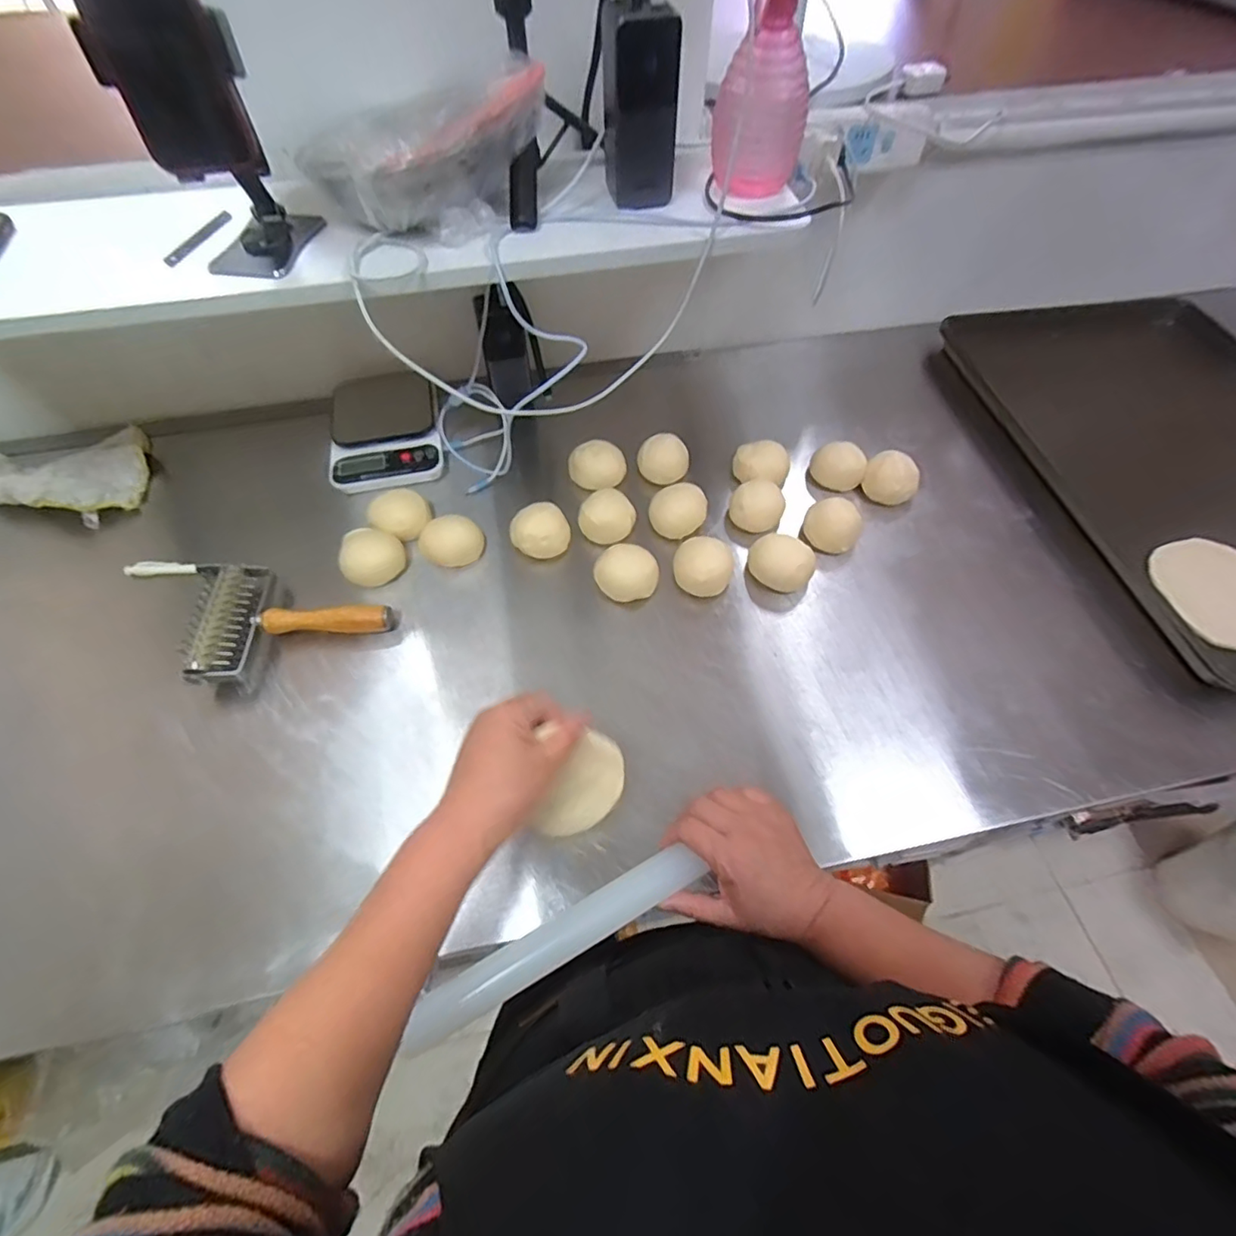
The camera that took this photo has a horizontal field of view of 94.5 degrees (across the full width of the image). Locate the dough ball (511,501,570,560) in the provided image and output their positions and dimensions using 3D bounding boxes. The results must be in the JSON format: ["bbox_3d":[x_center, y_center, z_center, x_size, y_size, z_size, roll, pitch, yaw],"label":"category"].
[{"bbox_3d":[-0.086,-0.094,0.626,0.064,0.053,0.057,-13,59,-8],"label":"dough ball"}]

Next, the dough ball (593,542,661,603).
[{"bbox_3d":[0.009,-0.046,0.596,0.066,0.035,0.052,3,57,1],"label":"dough ball"}]

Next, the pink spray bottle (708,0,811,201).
[{"bbox_3d":[0.124,-0.462,0.480,0.084,0.169,0.068,-30,62,-18],"label":"pink spray bottle"}]

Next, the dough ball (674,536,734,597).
[{"bbox_3d":[0.091,-0.057,0.606,0.063,0.040,0.064,13,59,8],"label":"dough ball"}]

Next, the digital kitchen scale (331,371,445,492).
[{"bbox_3d":[-0.285,-0.227,0.704,0.126,0.033,0.161,-9,57,-6],"label":"digital kitchen scale"}]

